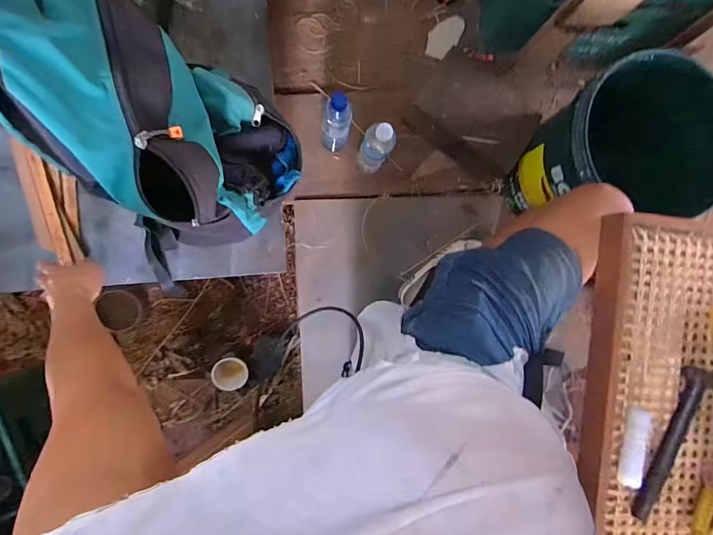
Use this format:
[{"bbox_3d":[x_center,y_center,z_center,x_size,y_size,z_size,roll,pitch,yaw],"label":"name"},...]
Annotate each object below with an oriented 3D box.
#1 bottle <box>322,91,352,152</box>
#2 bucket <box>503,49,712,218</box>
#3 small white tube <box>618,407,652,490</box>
[{"bbox_3d":[-0.039,-0.304,0.823,0.060,0.210,0.064,9,93,-8],"label":"bottle"},{"bbox_3d":[0.504,-0.249,0.791,0.275,0.300,0.258,-1,94,-7],"label":"bucket"},{"bbox_3d":[0.375,0.241,0.516,0.030,0.017,0.104,9,93,-8],"label":"small white tube"}]

